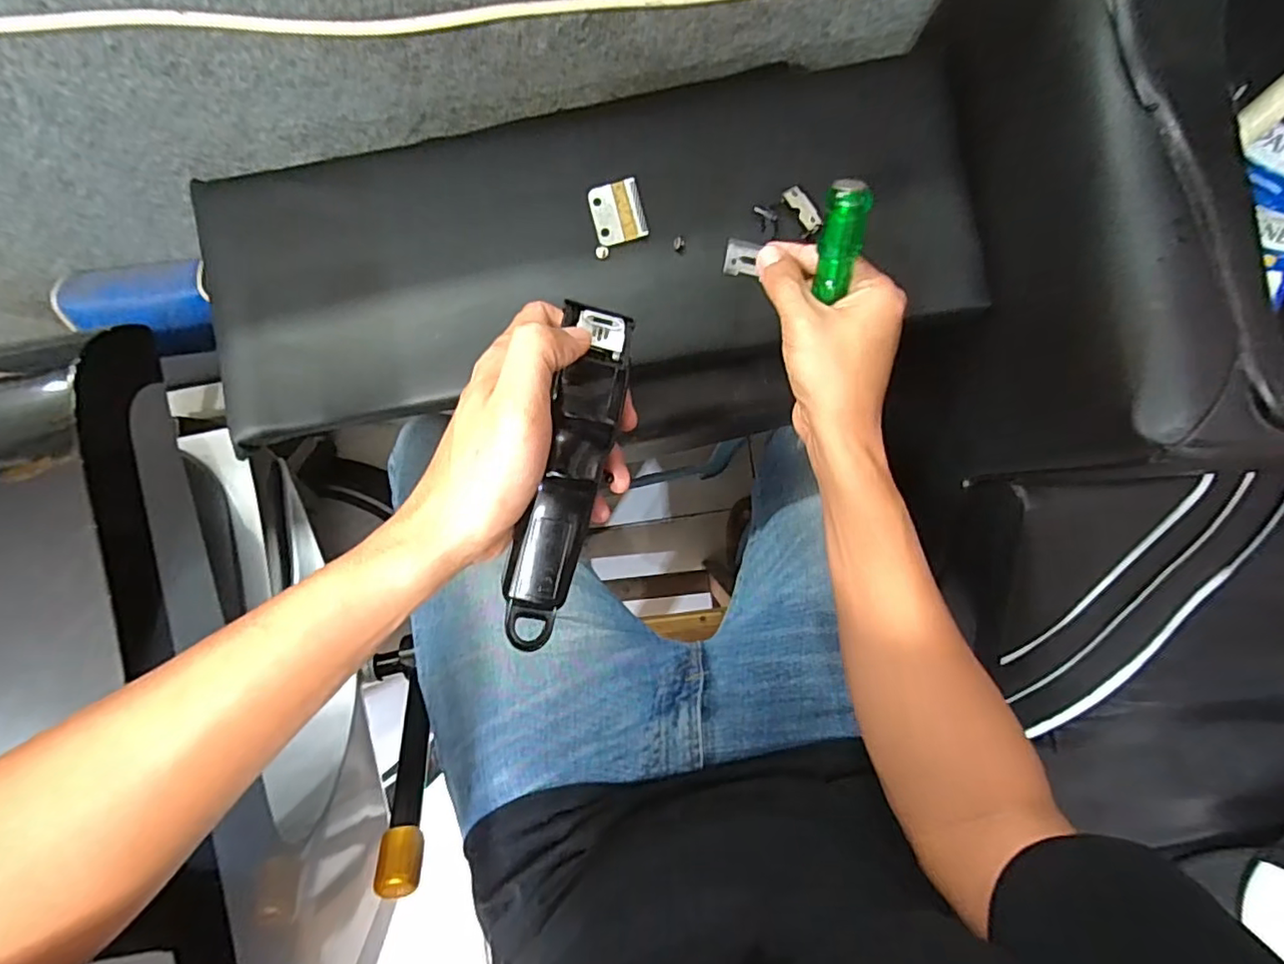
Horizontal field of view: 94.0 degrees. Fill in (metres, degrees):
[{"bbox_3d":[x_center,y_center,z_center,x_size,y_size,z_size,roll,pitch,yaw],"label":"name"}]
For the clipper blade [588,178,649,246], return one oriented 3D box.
[{"bbox_3d":[-0.019,-0.208,0.460,0.038,0.005,0.047,-14,89,-5],"label":"clipper blade"}]

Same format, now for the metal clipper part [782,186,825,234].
[{"bbox_3d":[0.121,-0.206,0.452,0.015,0.004,0.040,-30,77,-5],"label":"metal clipper part"}]

